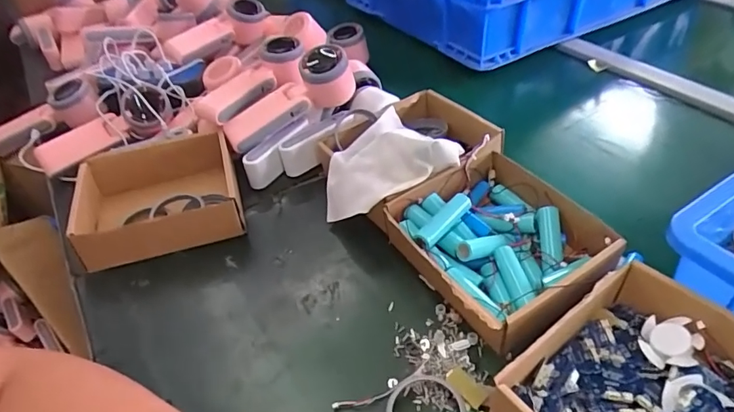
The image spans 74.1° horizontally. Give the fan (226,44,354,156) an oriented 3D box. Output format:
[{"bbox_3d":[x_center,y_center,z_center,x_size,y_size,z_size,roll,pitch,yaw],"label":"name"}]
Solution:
[{"bbox_3d":[-0.090,-0.121,0.576,0.168,0.072,0.054,-32,44,2],"label":"fan"}]

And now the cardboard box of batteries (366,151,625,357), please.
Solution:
[{"bbox_3d":[0.117,0.036,0.447,0.157,0.054,0.180,-25,44,-20],"label":"cardboard box of batteries"}]

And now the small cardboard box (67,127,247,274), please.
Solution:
[{"bbox_3d":[-0.230,-0.006,0.532,0.172,0.056,0.147,-14,42,-9],"label":"small cardboard box"}]

